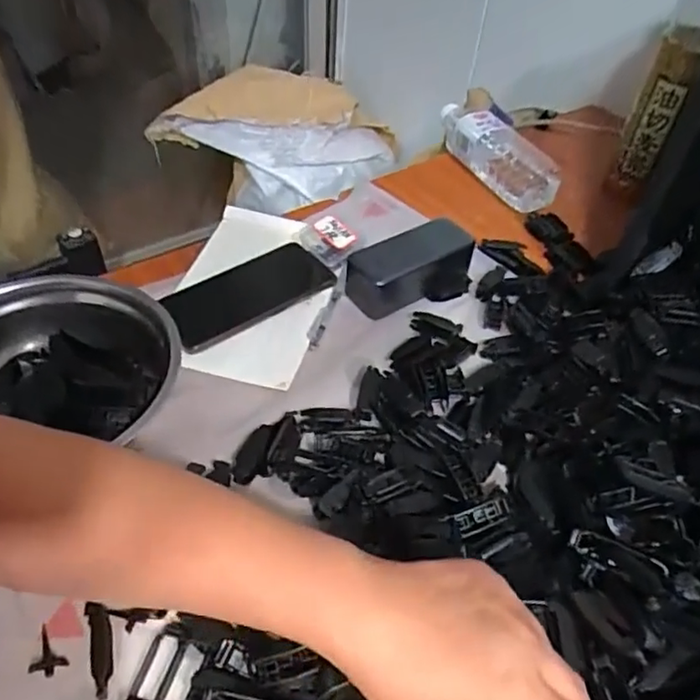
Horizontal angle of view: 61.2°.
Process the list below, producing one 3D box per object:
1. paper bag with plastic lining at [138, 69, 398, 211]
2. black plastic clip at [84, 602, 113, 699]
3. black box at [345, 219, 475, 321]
[{"bbox_3d":[-0.152,-0.422,1.253,0.468,0.265,0.195,10,47,6],"label":"paper bag with plastic lining"},{"bbox_3d":[-0.152,0.184,0.361,0.014,0.014,0.050,-12,49,-14],"label":"black plastic clip"},{"bbox_3d":[0.059,-0.084,0.598,0.133,0.042,0.057,-23,52,-23],"label":"black box"}]

